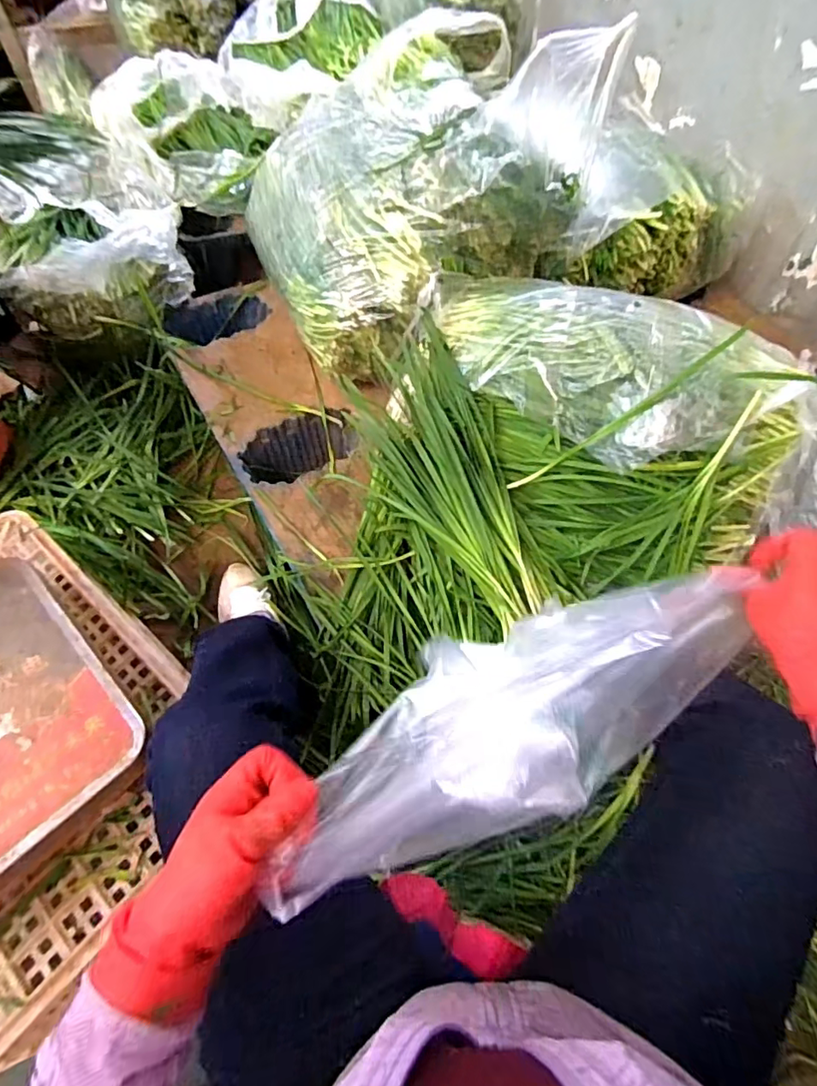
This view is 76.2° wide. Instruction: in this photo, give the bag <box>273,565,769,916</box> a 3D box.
[{"bbox_3d":[0.094,0.117,0.371,0.394,0.097,0.125,-22,62,-17],"label":"bag"}]

